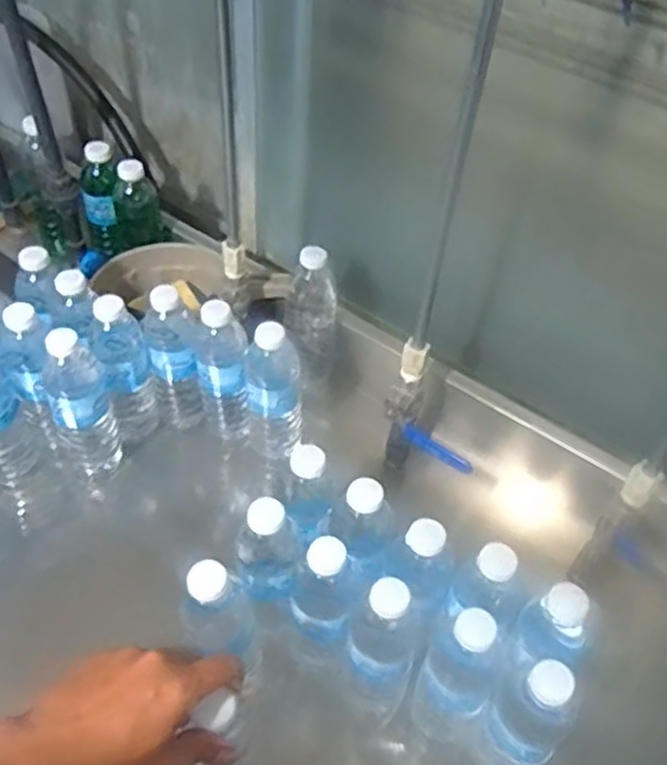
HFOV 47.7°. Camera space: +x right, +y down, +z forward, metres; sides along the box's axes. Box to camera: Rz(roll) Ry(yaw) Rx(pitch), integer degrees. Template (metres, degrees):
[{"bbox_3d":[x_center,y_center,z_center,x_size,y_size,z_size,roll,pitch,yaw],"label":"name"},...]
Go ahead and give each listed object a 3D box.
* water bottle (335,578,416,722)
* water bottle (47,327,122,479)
[{"bbox_3d":[0.038,0.238,0.665,0.068,0.192,0.056,8,48,1],"label":"water bottle"},{"bbox_3d":[-0.276,0.027,0.827,0.064,0.201,0.062,-15,51,-18],"label":"water bottle"}]

